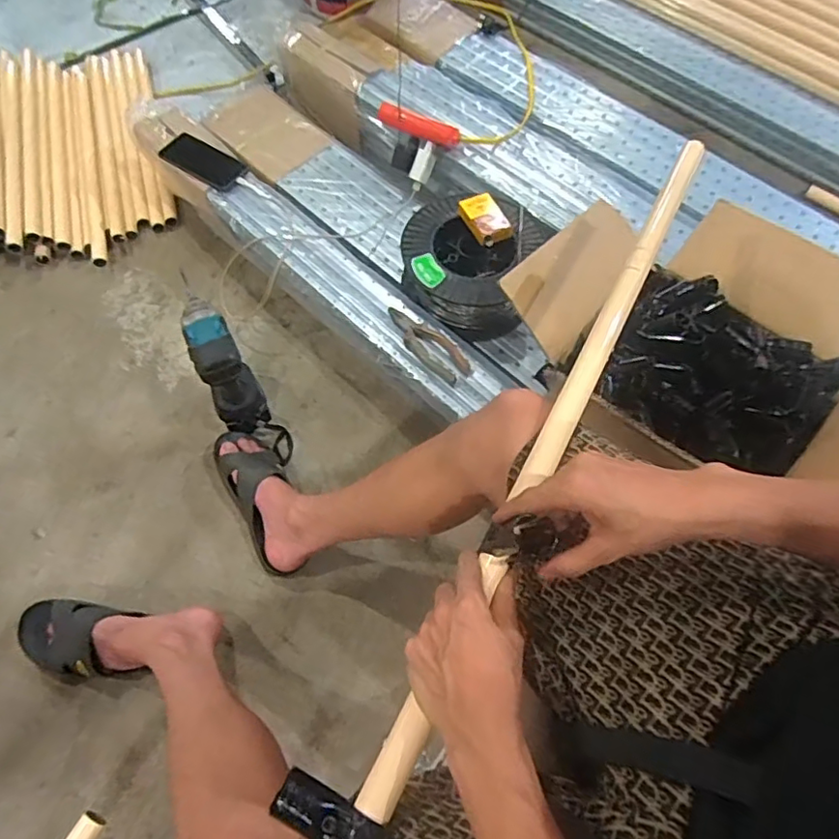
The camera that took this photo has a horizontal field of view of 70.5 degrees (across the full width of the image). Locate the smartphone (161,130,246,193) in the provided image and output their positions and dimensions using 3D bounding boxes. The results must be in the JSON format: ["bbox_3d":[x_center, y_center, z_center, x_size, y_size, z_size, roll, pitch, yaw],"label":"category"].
[{"bbox_3d":[-0.399,-0.479,1.102,0.176,0.015,0.085,32,65,14],"label":"smartphone"}]

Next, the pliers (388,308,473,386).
[{"bbox_3d":[0.011,-0.119,0.927,0.164,0.012,0.057,39,67,17],"label":"pliers"}]

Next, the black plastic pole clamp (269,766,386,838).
[{"bbox_3d":[-0.062,0.283,0.419,0.081,0.024,0.032,28,65,12],"label":"black plastic pole clamp"}]

